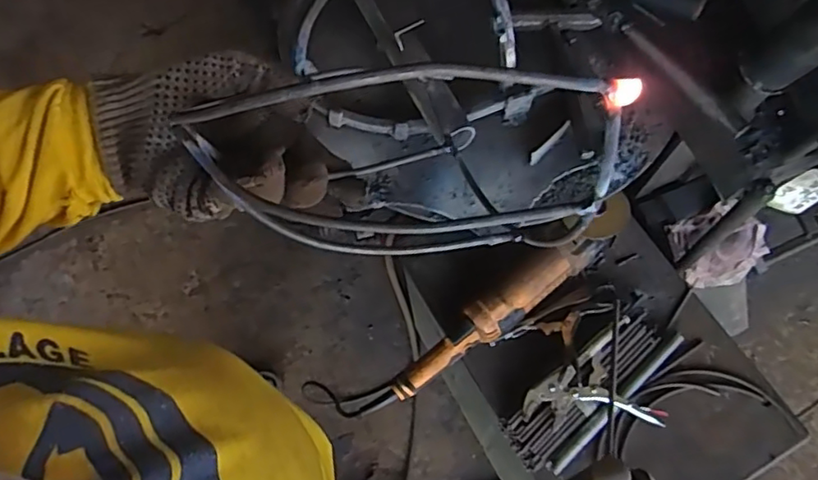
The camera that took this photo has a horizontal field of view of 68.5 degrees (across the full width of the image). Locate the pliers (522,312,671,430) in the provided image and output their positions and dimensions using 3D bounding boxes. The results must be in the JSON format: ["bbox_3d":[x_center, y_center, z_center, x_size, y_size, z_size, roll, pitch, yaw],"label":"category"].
[{"bbox_3d":[0.220,0.184,0.747,0.167,0.025,0.129,-16,70,-5],"label":"pliers"}]

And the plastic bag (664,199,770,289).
[{"bbox_3d":[0.591,0.017,1.129,0.174,0.048,0.165,-20,102,0],"label":"plastic bag"}]

